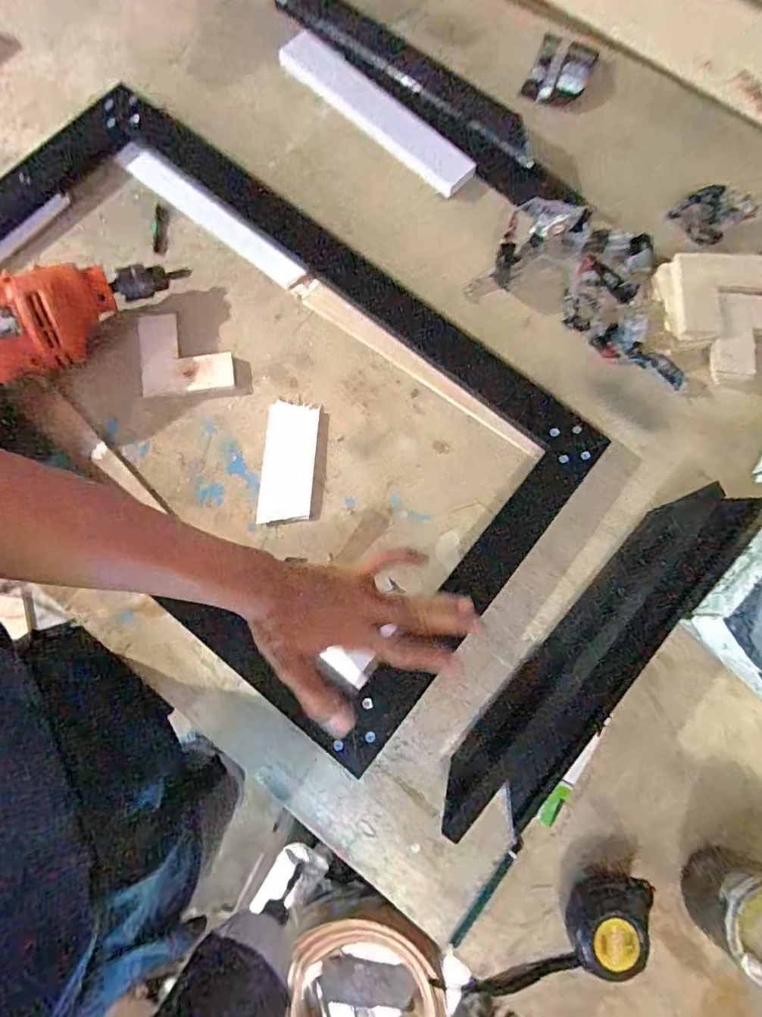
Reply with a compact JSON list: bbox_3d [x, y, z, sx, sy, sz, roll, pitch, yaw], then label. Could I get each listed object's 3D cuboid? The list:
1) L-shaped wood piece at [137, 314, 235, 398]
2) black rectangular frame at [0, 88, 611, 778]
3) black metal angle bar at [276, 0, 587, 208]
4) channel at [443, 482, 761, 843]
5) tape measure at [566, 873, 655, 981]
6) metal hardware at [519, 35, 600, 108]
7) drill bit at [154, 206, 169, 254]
[{"bbox_3d":[-0.201,-0.160,0.524,0.088,0.011,0.083,-7,91,-12],"label":"L-shaped wood piece"},{"bbox_3d":[-0.152,-0.135,0.513,0.677,0.049,0.406,38,79,7],"label":"black rectangular frame"},{"bbox_3d":[0.051,-0.473,0.585,0.432,0.038,0.064,43,78,9],"label":"black metal angle bar"},{"bbox_3d":[0.198,0.127,0.457,0.086,0.036,0.399,43,78,9],"label":"channel"},{"bbox_3d":[0.182,0.328,0.407,0.061,0.037,0.061,0,75,-1],"label":"tape measure"},{"bbox_3d":[0.215,-0.522,0.613,0.067,0.022,0.084,21,78,4],"label":"metal hardware"},{"bbox_3d":[-0.244,-0.307,0.565,0.015,0.010,0.058,-1,77,-1],"label":"drill bit"}]

